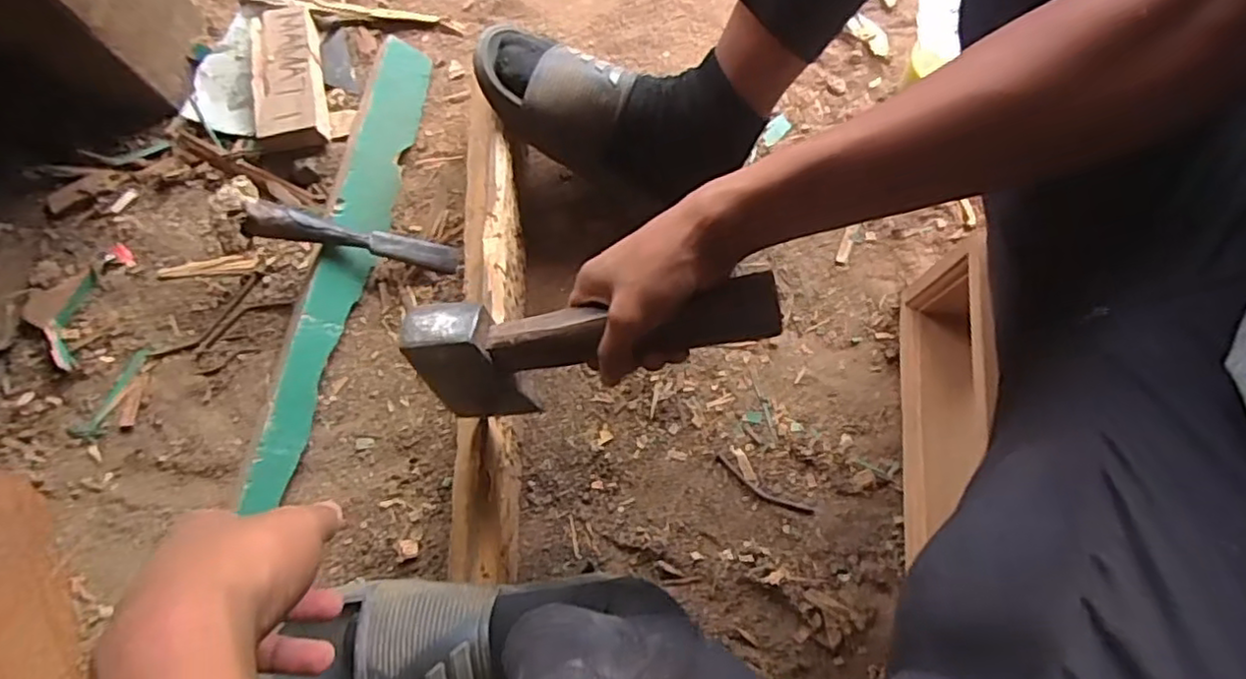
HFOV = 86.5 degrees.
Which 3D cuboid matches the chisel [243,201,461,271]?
[{"bbox_3d":[-0.238,-0.090,0.597,0.176,0.020,0.028,10,75,-24],"label":"chisel"}]

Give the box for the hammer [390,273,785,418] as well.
[{"bbox_3d":[-0.020,-0.001,0.421,0.229,0.095,0.056,-11,76,13],"label":"hammer"}]

